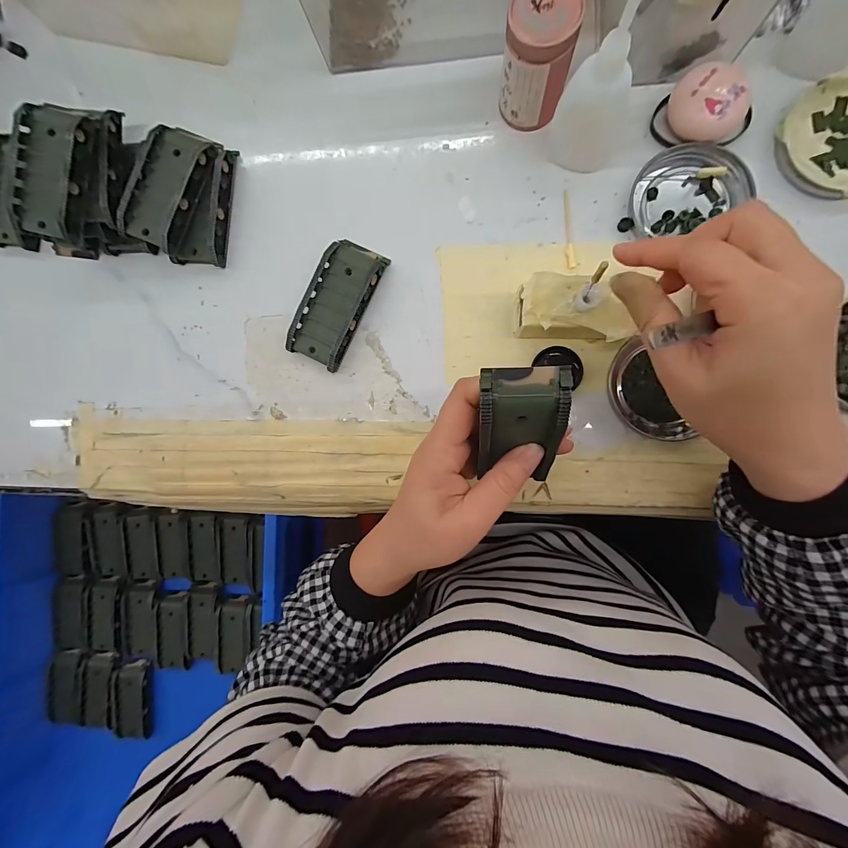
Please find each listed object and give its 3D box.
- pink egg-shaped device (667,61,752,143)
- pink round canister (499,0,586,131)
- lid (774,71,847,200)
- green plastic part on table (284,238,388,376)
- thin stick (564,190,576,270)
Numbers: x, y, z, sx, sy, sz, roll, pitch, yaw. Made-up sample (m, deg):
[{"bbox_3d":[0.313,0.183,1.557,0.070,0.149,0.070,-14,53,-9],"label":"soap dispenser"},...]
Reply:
[{"bbox_3d":[0.195,-0.219,0.255,0.041,0.024,0.048,-36,86,6],"label":"pink egg-shaped device"},{"bbox_3d":[0.076,-0.243,0.249,0.043,0.063,0.040,0,90,7],"label":"pink round canister"},{"bbox_3d":[0.287,-0.196,0.251,0.078,0.014,0.079,0,90,7],"label":"lid"},{"bbox_3d":[-0.069,-0.094,0.288,0.045,0.020,0.095,27,93,6],"label":"green plastic part on table"},{"bbox_3d":[0.108,-0.145,0.276,0.006,0.004,0.060,-3,90,7],"label":"thin stick"}]

